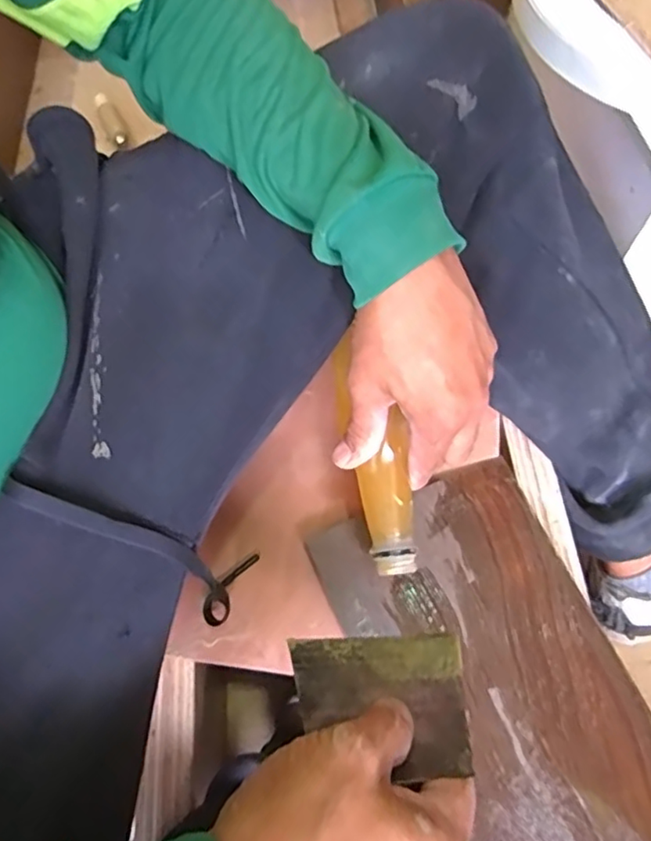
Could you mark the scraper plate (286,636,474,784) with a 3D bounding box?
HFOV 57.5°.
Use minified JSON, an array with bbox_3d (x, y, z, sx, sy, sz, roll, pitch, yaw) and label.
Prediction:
[{"bbox_3d":[0.030,0.150,0.320,0.095,0.005,0.091,0,22,0],"label":"scraper plate"}]

